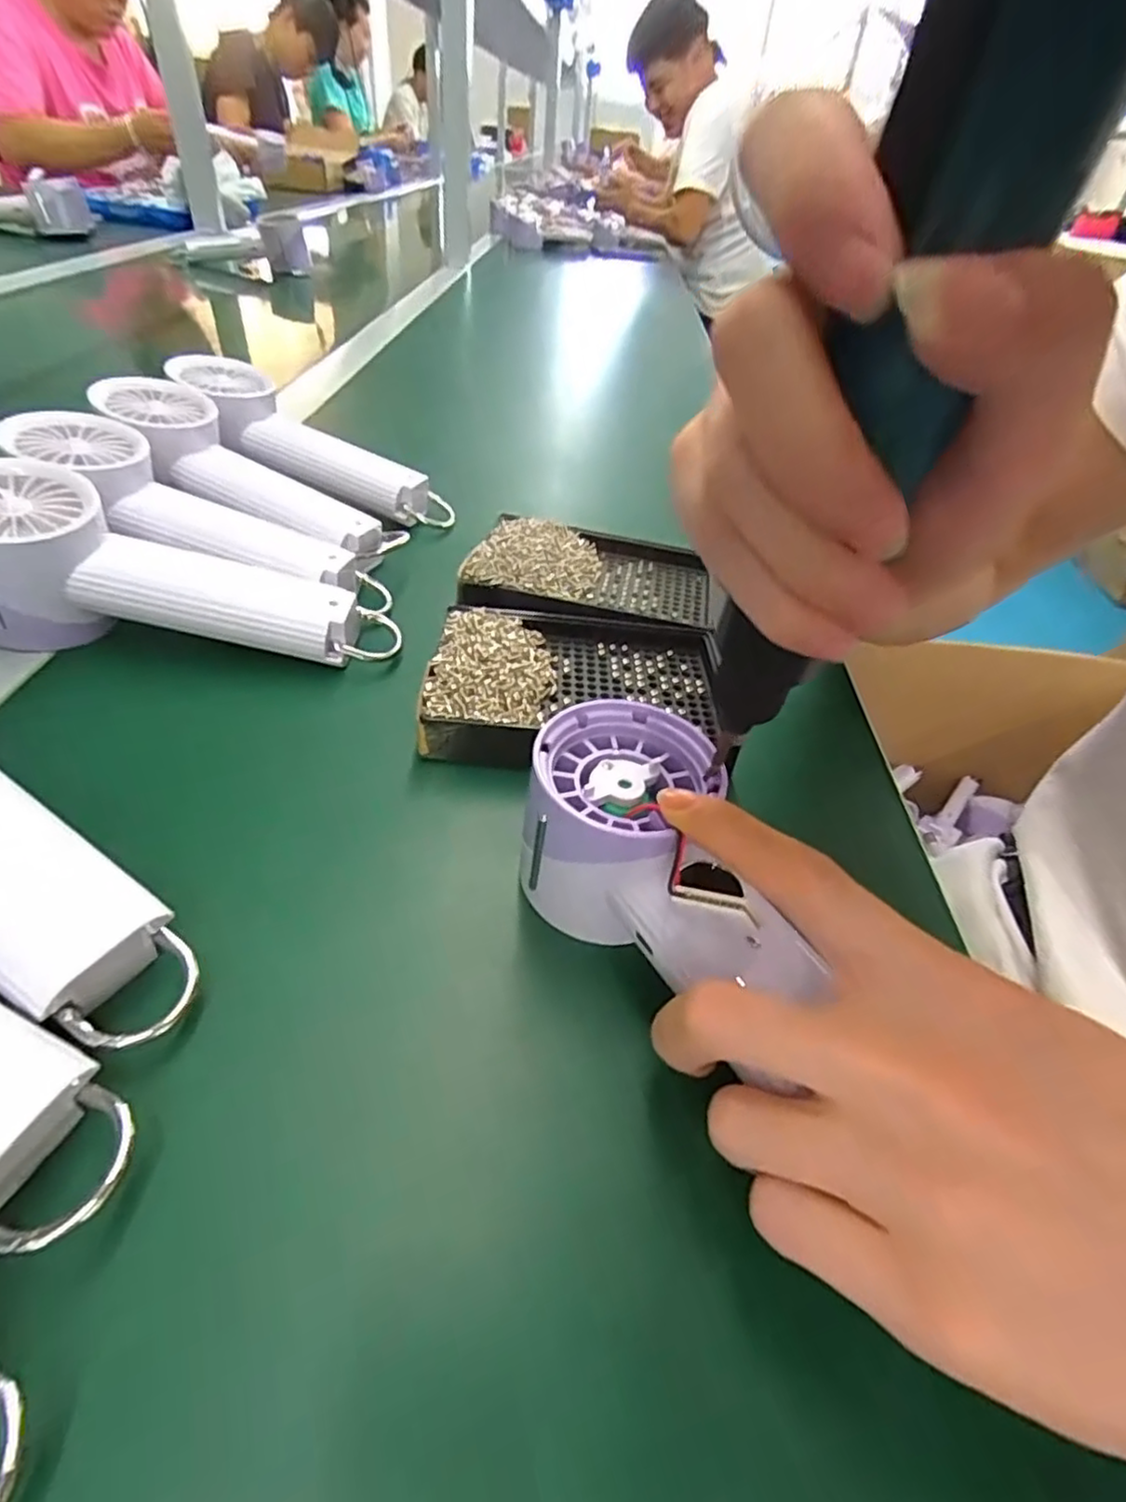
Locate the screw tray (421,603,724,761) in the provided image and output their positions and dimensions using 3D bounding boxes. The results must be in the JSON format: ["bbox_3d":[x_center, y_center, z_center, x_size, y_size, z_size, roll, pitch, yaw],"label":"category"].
[{"bbox_3d":[0.008,-0.034,0.312,0.136,0.026,0.090,2,42,-5],"label":"screw tray"}]

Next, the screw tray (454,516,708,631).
[{"bbox_3d":[0.016,-0.102,0.379,0.137,0.023,0.089,5,42,-2],"label":"screw tray"}]

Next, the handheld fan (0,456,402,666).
[{"bbox_3d":[-0.176,-0.072,0.315,0.193,0.064,0.061,12,41,-14],"label":"handheld fan"}]

